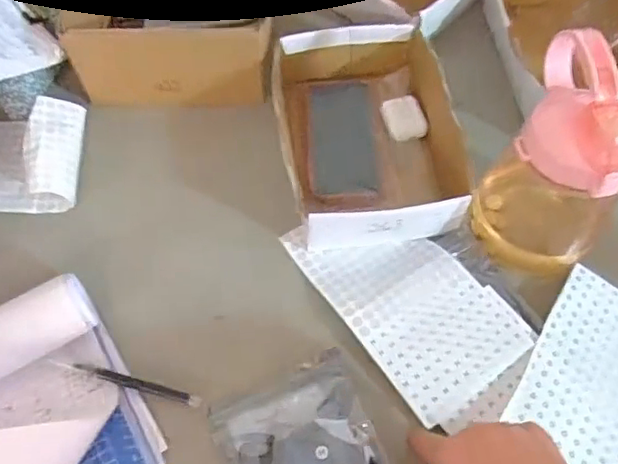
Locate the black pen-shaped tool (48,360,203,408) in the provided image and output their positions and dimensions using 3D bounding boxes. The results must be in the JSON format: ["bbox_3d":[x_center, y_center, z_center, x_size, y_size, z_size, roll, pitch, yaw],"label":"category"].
[{"bbox_3d":[-0.157,0.129,0.511,0.132,0.012,0.010,14,59,7],"label":"black pen-shaped tool"}]

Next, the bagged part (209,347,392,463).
[{"bbox_3d":[0.000,0.186,0.484,0.123,0.008,0.145,-19,61,-12],"label":"bagged part"}]

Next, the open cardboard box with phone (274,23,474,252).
[{"bbox_3d":[0.061,-0.103,0.619,0.175,0.062,0.246,-7,59,-6],"label":"open cardboard box with phone"}]

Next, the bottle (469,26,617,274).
[{"bbox_3d":[0.220,-0.055,0.508,0.116,0.192,0.108,34,64,18],"label":"bottle"}]

